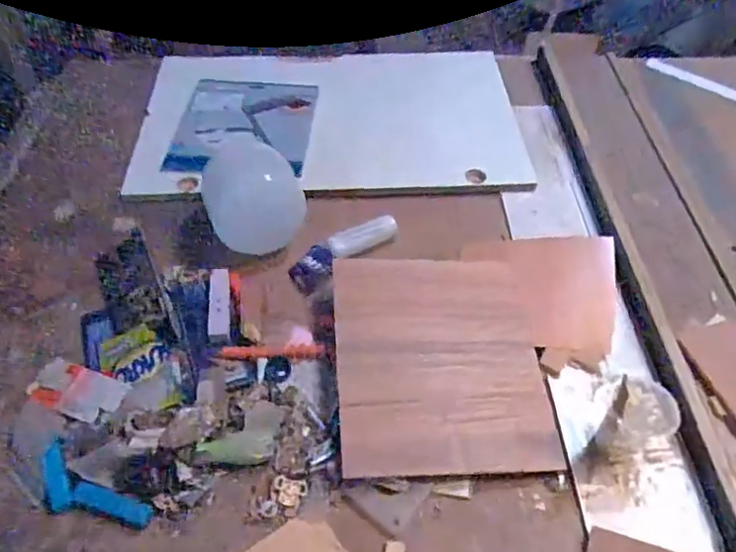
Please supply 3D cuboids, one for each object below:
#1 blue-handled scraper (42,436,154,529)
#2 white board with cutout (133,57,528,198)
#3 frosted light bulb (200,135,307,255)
[{"bbox_3d":[-0.296,0.233,0.621,0.140,0.016,0.055,25,54,20],"label":"blue-handled scraper"},{"bbox_3d":[-0.059,-0.285,1.040,0.646,0.028,0.376,-1,49,-1],"label":"white board with cutout"},{"bbox_3d":[-0.158,-0.108,0.828,0.122,0.133,0.129,0,49,0],"label":"frosted light bulb"}]

